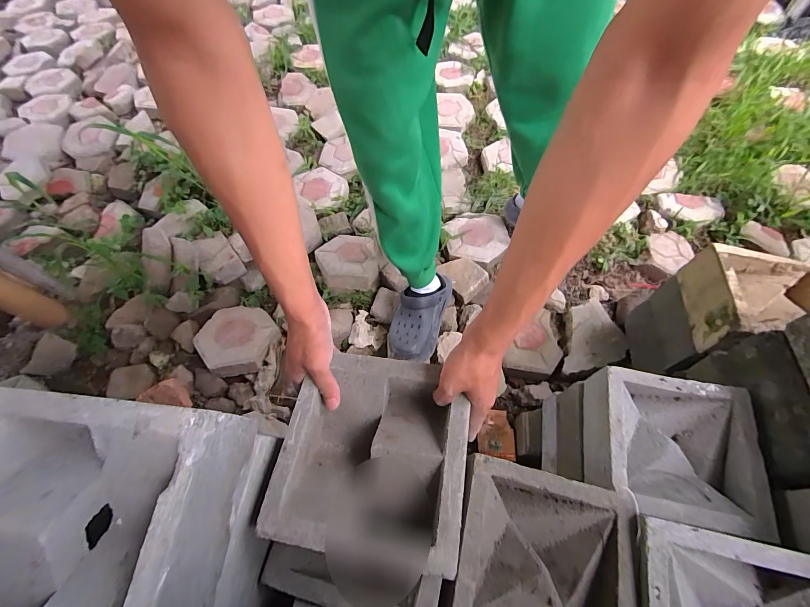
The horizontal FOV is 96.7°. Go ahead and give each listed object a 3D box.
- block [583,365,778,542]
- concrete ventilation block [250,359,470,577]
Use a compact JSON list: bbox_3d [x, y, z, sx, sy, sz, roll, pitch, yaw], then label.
[{"bbox_3d":[0.397,0.219,0.549,0.205,0.090,0.200,10,62,7],"label":"block"},{"bbox_3d":[-0.033,0.165,0.408,0.192,0.063,0.195,7,61,7],"label":"concrete ventilation block"}]

